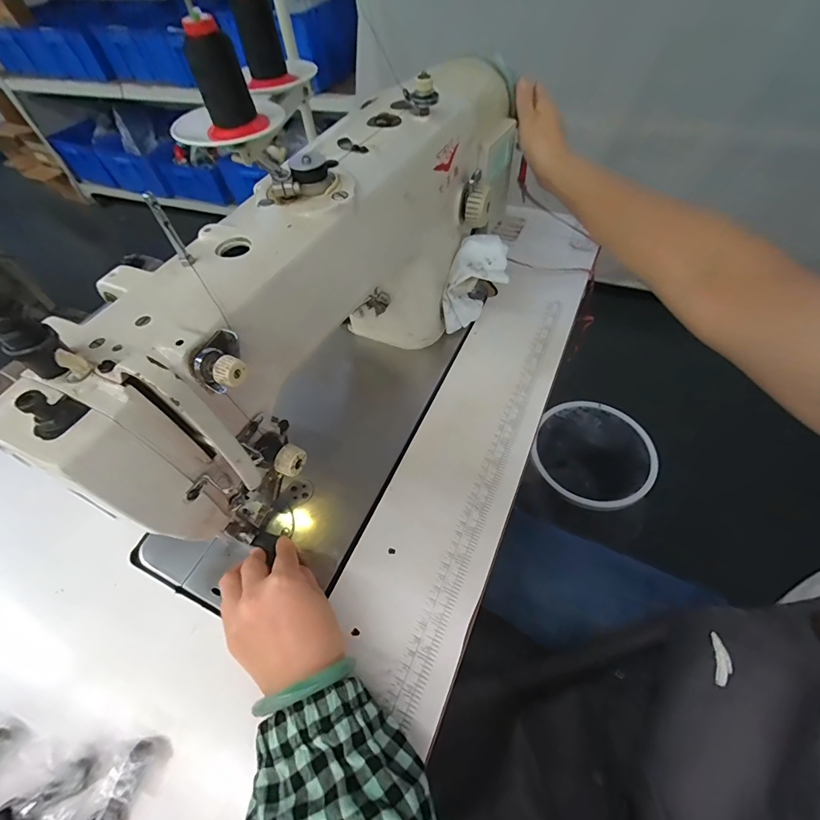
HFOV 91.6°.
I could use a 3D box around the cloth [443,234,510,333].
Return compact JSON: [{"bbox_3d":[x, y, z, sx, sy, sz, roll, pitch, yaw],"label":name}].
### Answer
[{"bbox_3d":[0.068,-0.144,0.465,0.058,0.114,0.046,-2,46,-28],"label":"cloth"}]

